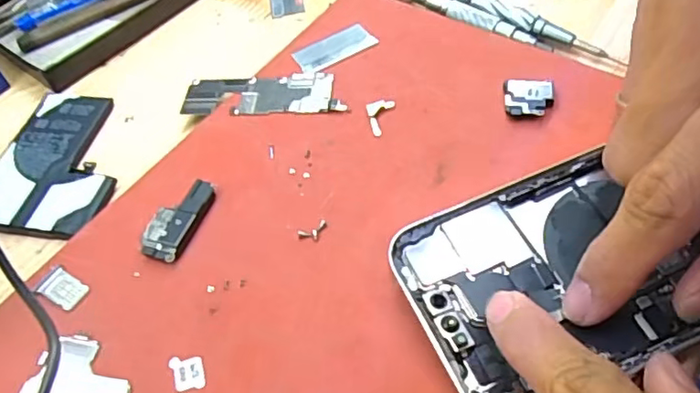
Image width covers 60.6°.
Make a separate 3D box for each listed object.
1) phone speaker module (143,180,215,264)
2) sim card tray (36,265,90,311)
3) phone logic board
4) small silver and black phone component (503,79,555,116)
[{"bbox_3d":[-0.066,0.008,0.229,0.017,0.005,0.036,13,56,14],"label":"phone speaker module"},{"bbox_3d":[-0.104,0.033,0.216,0.018,0.004,0.012,23,59,20],"label":"sim card tray"},{"bbox_3d":[-0.039,-0.047,0.270,0.072,0.004,0.024,0,54,5],"label":"phone logic board"},{"bbox_3d":[0.075,-0.041,0.250,0.020,0.006,0.019,3,55,7],"label":"small silver and black phone component"}]

